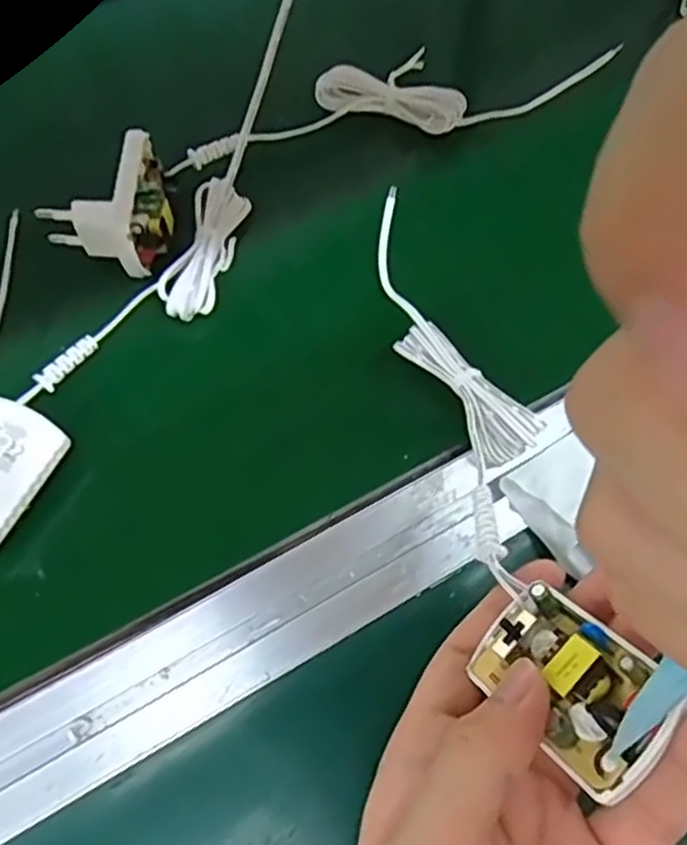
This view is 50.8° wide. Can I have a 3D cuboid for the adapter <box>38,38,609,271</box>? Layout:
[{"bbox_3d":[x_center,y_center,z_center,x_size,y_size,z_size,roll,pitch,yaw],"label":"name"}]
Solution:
[{"bbox_3d":[-0.002,-0.154,0.368,0.298,0.029,0.062,-25,68,-13],"label":"adapter"}]

